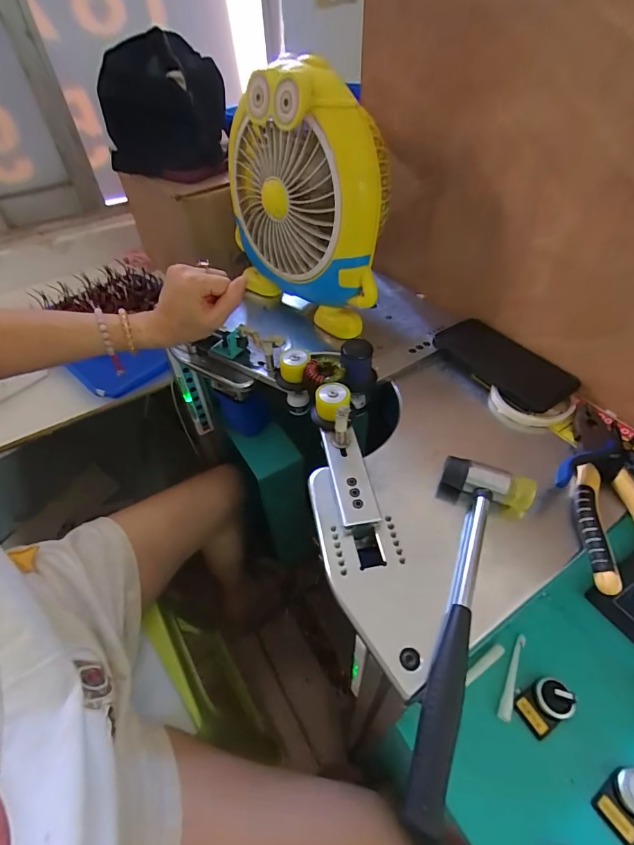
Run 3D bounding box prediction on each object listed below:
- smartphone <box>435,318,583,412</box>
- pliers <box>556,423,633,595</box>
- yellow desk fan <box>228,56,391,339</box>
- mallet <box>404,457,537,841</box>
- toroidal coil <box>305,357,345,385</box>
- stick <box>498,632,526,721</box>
[{"bbox_3d":[0.219,-0.072,0.482,0.062,0.012,0.158,-46,59,-1],"label":"smartphone"},{"bbox_3d":[0.252,0.070,0.347,0.083,0.030,0.141,3,47,6],"label":"pliers"},{"bbox_3d":[-0.008,-0.277,0.515,0.107,0.256,0.228,-33,54,-25],"label":"yellow desk fan"},{"bbox_3d":[0.099,0.135,0.306,0.077,0.036,0.257,20,51,20],"label":"mallet"},{"bbox_3d":[0.010,-0.056,0.444,0.039,0.011,0.044,-35,54,-26],"label":"toroidal coil"},{"bbox_3d":[0.171,0.221,0.353,0.010,0.004,0.071,22,52,22],"label":"stick"}]

